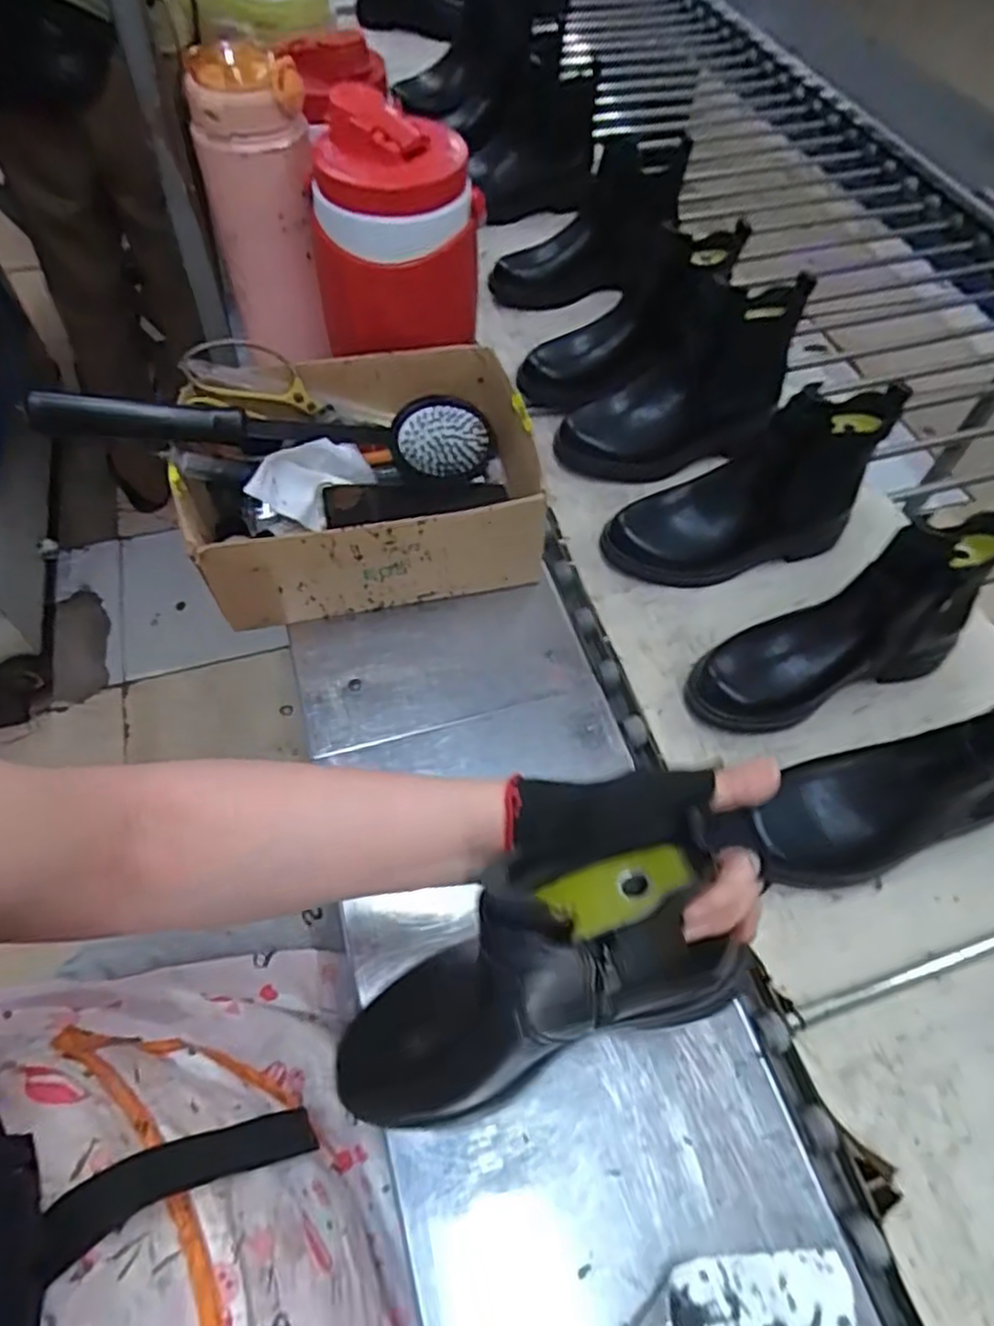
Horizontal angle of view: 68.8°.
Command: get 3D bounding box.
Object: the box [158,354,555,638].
[{"bbox_3d":[-0.115,-0.151,0.621,0.282,0.117,0.202,-12,58,-7],"label":"box"}]

